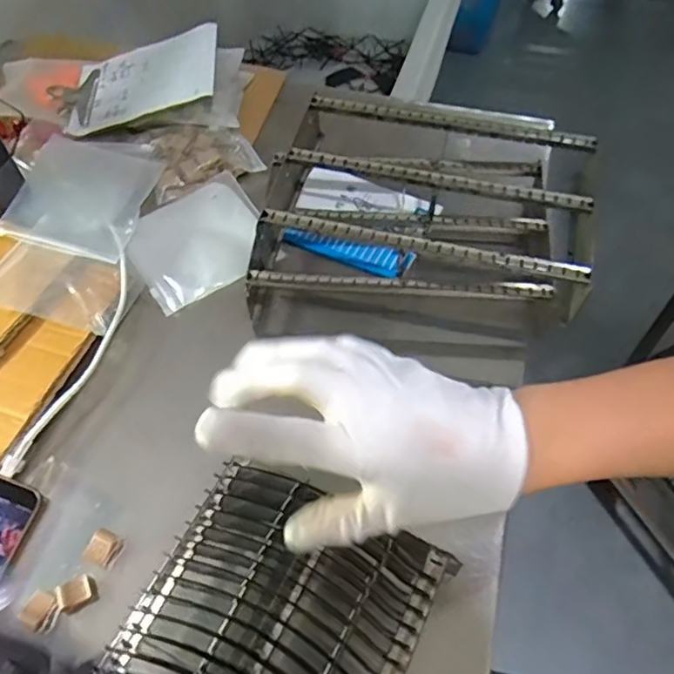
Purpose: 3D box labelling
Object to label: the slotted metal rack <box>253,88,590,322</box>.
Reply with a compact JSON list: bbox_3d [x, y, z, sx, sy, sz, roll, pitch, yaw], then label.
[{"bbox_3d":[0.088,-0.143,0.624,0.320,0.084,0.229,9,57,7],"label":"slotted metal rack"}]

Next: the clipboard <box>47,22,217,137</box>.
[{"bbox_3d":[-0.267,-0.340,0.791,0.227,0.023,0.159,-12,59,13],"label":"clipboard"}]

